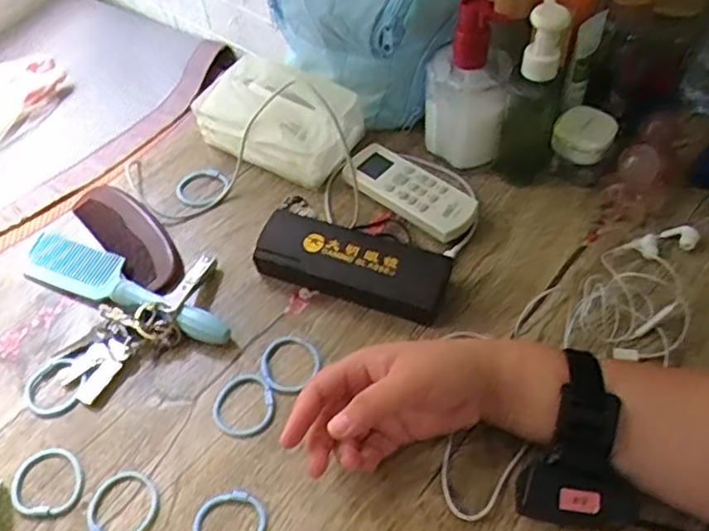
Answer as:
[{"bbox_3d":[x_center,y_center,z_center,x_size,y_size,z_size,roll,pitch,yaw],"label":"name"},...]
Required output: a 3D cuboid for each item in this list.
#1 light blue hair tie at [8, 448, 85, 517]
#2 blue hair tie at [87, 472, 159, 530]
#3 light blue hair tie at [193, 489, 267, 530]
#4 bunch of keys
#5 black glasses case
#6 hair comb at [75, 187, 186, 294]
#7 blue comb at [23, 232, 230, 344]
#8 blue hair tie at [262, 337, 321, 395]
[{"bbox_3d":[-0.219,0.156,0.468,0.049,0.004,0.051,-2,53,3],"label":"light blue hair tie"},{"bbox_3d":[-0.161,0.169,0.457,0.047,0.004,0.050,-2,53,3],"label":"blue hair tie"},{"bbox_3d":[-0.084,0.175,0.441,0.048,0.005,0.044,-2,53,3],"label":"light blue hair tie"},{"bbox_3d":[-0.175,0.043,0.538,0.149,0.026,0.067,-35,58,-20],"label":"bunch of keys"},{"bbox_3d":[-0.002,0.000,0.550,0.161,0.039,0.054,17,56,17],"label":"black glasses case"},{"bbox_3d":[-0.210,-0.032,0.606,0.050,0.012,0.152,-34,58,-20],"label":"hair comb"},{"bbox_3d":[-0.200,0.014,0.559,0.224,0.023,0.047,20,57,19],"label":"blue comb"},{"bbox_3d":[-0.051,0.077,0.517,0.046,0.007,0.047,-2,53,3],"label":"blue hair tie"}]

